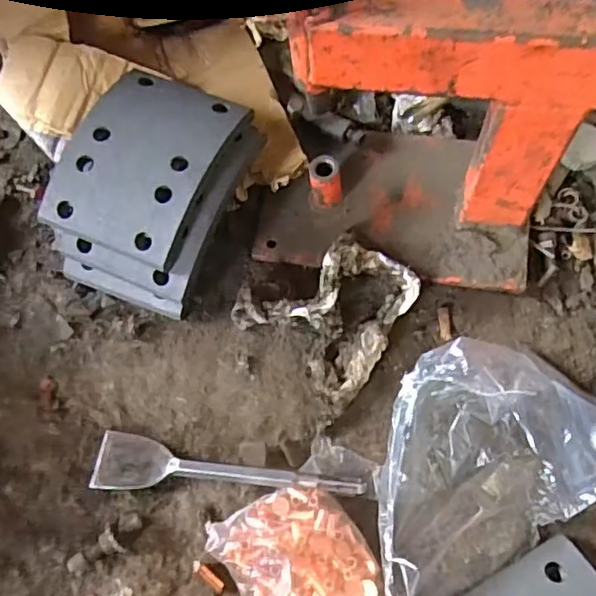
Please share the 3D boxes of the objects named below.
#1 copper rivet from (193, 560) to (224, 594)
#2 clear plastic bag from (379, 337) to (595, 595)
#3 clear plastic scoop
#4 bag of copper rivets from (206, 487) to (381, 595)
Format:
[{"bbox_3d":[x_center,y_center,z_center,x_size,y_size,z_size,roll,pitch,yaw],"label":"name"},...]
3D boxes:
[{"bbox_3d":[-0.072,0.223,0.494,0.032,0.007,0.008,33,71,15],"label":"copper rivet"},{"bbox_3d":[0.148,0.123,0.501,0.229,0.079,0.158,-28,68,-10],"label":"clear plastic bag"},{"bbox_3d":[-0.062,0.142,0.525,0.233,0.018,0.048,-2,57,13],"label":"clear plastic scoop"},{"bbox_3d":[0.002,0.209,0.475,0.109,0.048,0.121,-24,67,-9],"label":"bag of copper rivets"}]

